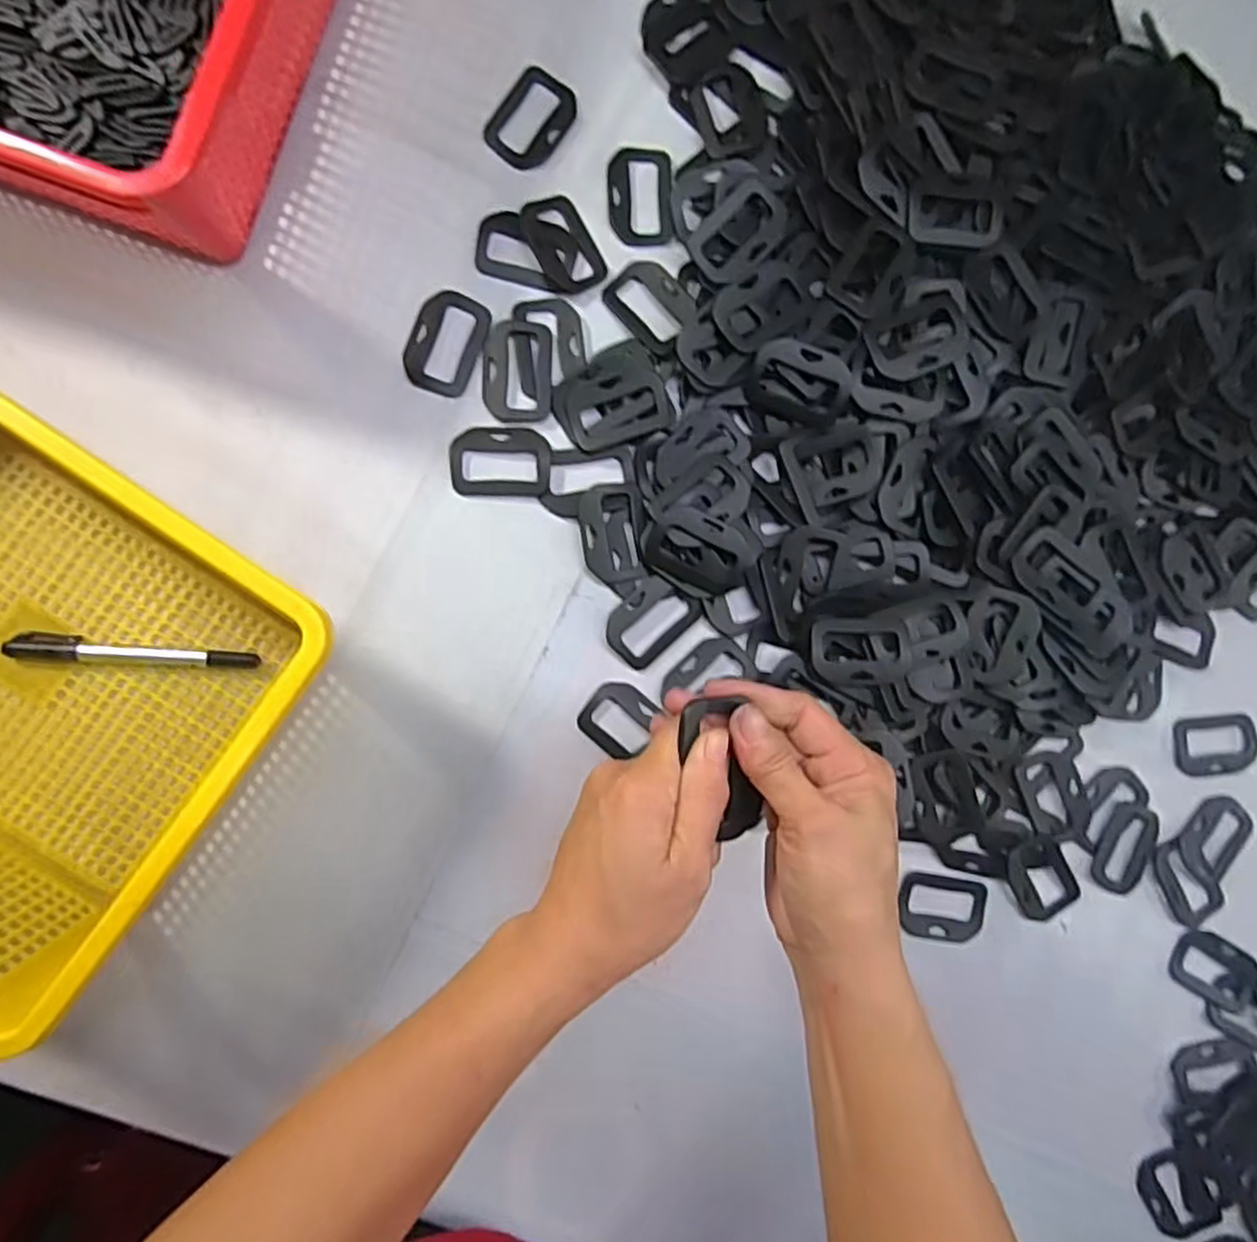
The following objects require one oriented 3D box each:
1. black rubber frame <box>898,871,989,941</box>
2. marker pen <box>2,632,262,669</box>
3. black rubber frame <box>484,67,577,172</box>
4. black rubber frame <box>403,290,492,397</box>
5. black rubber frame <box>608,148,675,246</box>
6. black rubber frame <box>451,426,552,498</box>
[{"bbox_3d":[0.209,0.191,0.487,0.060,0.008,0.040,11,88,-7],"label":"black rubber frame"},{"bbox_3d":[-0.282,0.019,0.417,0.133,0.014,0.016,5,89,-7],"label":"marker pen"},{"bbox_3d":[-0.060,-0.314,0.458,0.041,0.007,0.063,32,86,-6],"label":"black rubber frame"},{"bbox_3d":[-0.112,-0.171,0.451,0.043,0.004,0.061,22,87,-7],"label":"black rubber frame"},{"bbox_3d":[0.008,-0.271,0.468,0.041,0.005,0.060,-2,90,-7],"label":"black rubber frame"},{"bbox_3d":[-0.078,-0.098,0.451,0.060,0.004,0.042,0,90,-7],"label":"black rubber frame"}]

